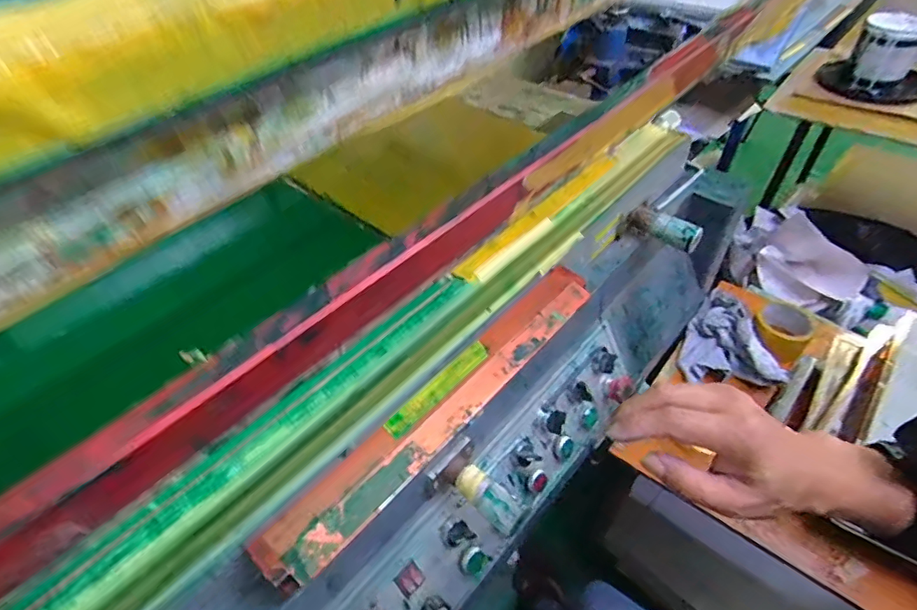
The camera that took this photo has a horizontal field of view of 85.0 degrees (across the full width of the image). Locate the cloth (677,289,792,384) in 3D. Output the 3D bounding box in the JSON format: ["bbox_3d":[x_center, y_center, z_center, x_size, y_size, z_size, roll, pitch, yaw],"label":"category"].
[{"bbox_3d":[0.462,0.052,0.828,0.148,0.065,0.155,17,49,19],"label":"cloth"}]

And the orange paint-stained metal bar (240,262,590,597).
[{"bbox_3d":[-0.005,0.079,0.448,0.054,0.015,0.383,32,55,29],"label":"orange paint-stained metal bar"}]

